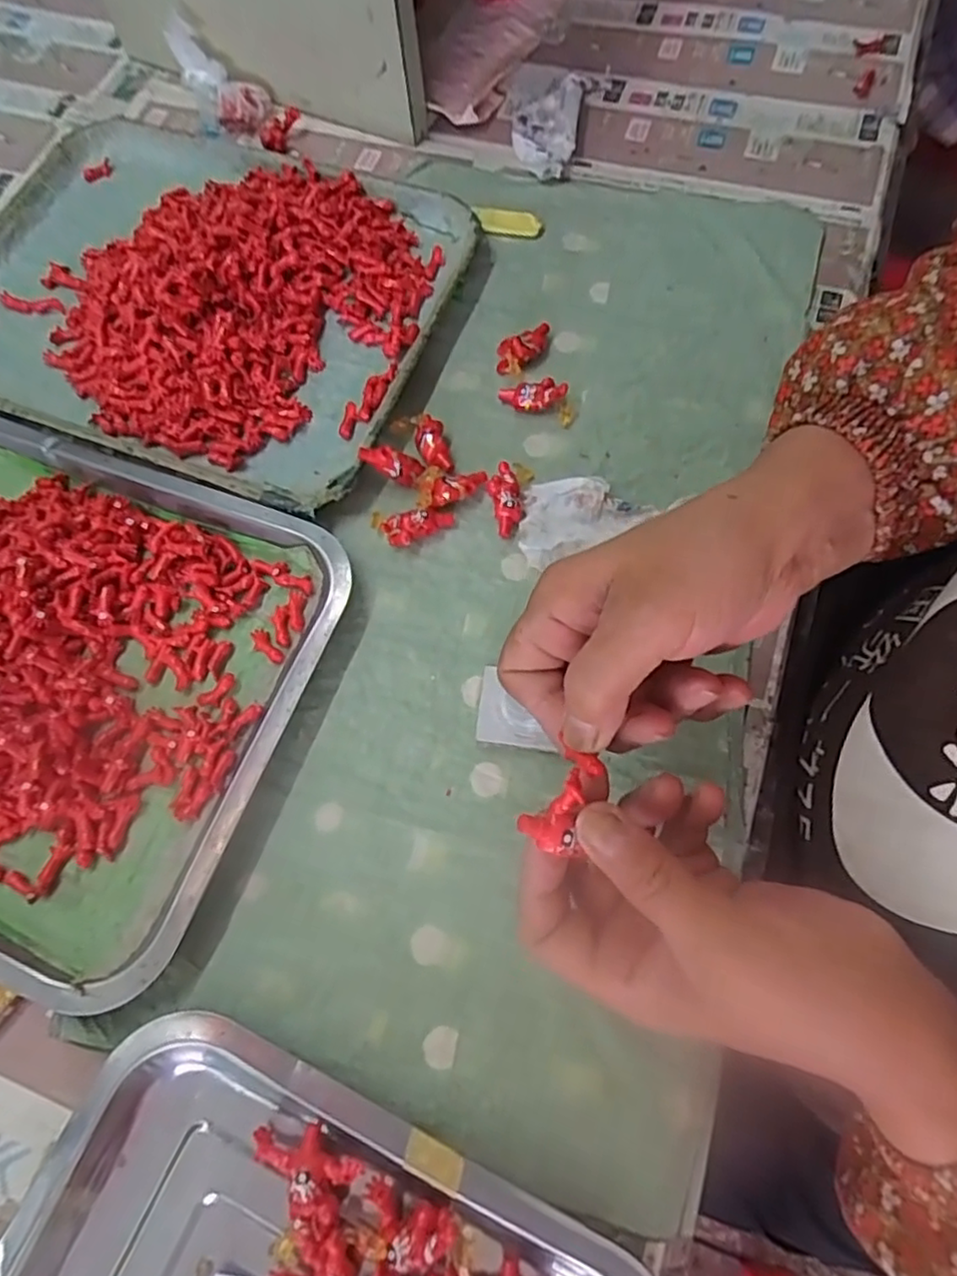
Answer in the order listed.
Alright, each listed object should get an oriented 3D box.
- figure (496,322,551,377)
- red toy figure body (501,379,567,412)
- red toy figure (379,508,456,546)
[{"bbox_3d":[0.028,-0.186,0.424,0.021,0.015,0.042,39,76,15],"label":"figure"},{"bbox_3d":[0.034,-0.152,0.412,0.044,0.011,0.017,2,69,21],"label":"red toy figure body"},{"bbox_3d":[-0.035,-0.066,0.385,0.041,0.015,0.015,-21,70,-5],"label":"red toy figure"}]

